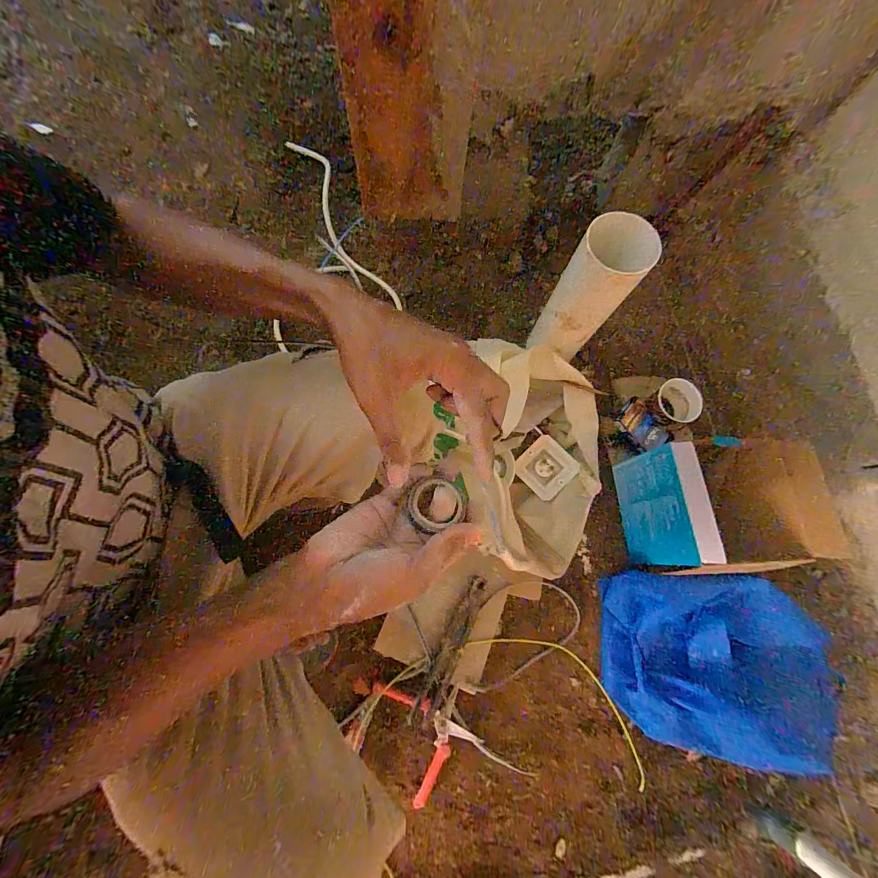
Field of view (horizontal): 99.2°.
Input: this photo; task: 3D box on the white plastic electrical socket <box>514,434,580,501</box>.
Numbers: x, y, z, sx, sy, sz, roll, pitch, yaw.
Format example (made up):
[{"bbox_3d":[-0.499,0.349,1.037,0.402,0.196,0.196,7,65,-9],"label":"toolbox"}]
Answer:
[{"bbox_3d":[0.189,0.049,0.660,0.091,0.019,0.087,-42,82,-14],"label":"white plastic electrical socket"}]

